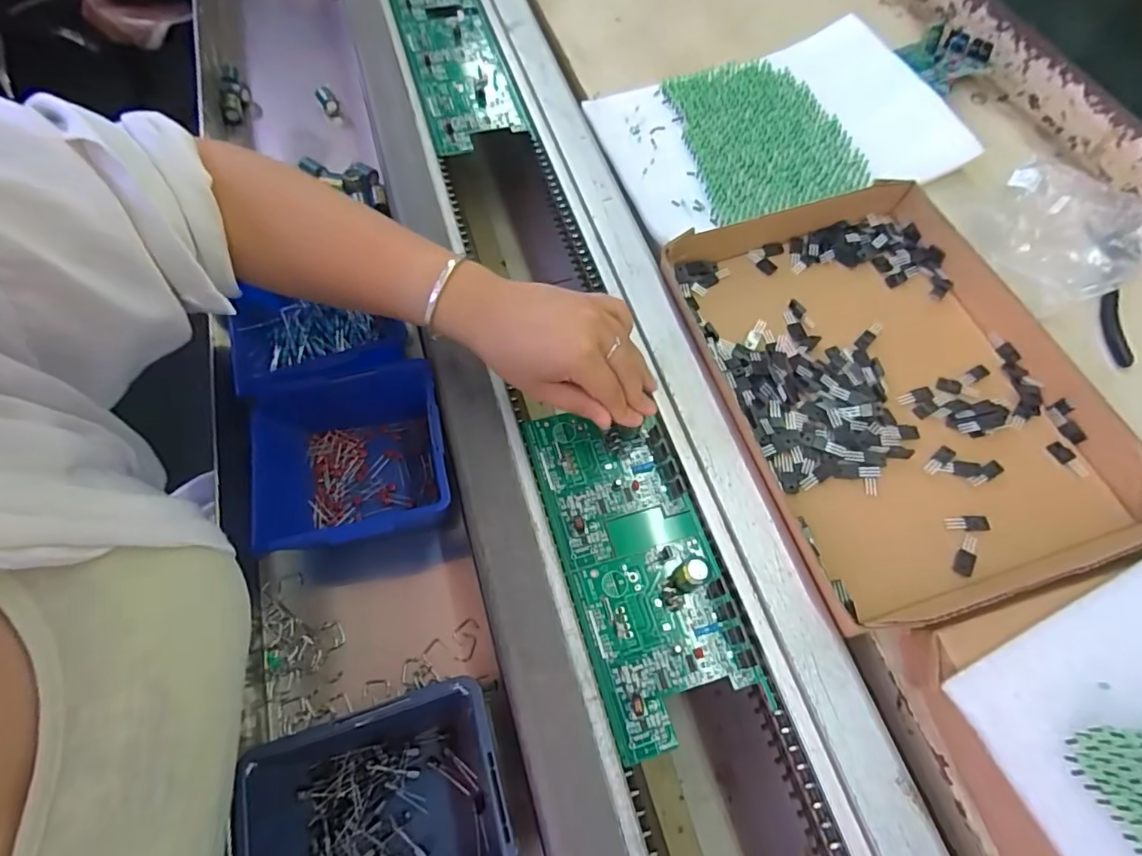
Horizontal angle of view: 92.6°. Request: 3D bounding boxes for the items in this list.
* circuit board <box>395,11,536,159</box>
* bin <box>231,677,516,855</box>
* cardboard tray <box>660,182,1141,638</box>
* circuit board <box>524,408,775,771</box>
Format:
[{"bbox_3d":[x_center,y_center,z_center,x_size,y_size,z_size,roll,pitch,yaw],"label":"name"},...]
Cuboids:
[{"bbox_3d":[-0.118,-0.372,0.575,0.094,0.009,0.242,-16,65,-10],"label":"circuit board"},{"bbox_3d":[-0.100,0.220,0.297,0.137,0.066,0.120,-15,64,-9],"label":"bin"},{"bbox_3d":[0.231,-0.038,0.402,0.245,0.030,0.322,-15,64,-9],"label":"cardboard tray"},{"bbox_3d":[0.042,0.076,0.345,0.094,0.026,0.210,-16,65,-9],"label":"circuit board"}]

